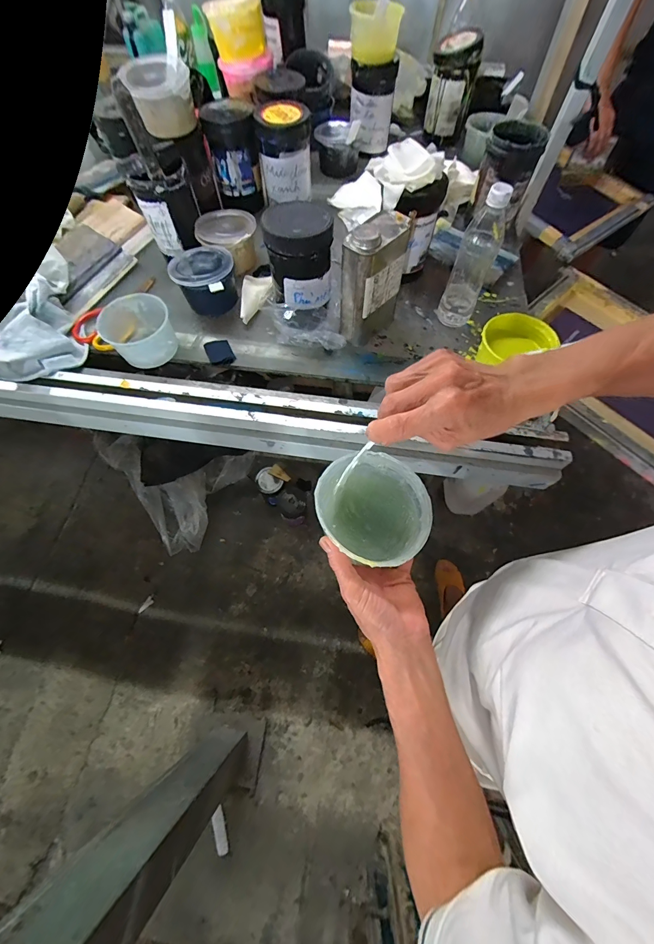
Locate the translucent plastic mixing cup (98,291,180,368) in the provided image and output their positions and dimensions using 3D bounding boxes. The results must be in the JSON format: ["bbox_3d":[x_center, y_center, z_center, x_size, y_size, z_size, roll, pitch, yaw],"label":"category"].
[{"bbox_3d":[-0.325,-0.247,0.593,0.105,0.064,0.115,0,66,0],"label":"translucent plastic mixing cup"}]

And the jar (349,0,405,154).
[{"bbox_3d":[0.108,-0.925,0.798,0.115,0.215,0.092,2,66,1],"label":"jar"}]

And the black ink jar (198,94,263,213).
[{"bbox_3d":[-0.198,-0.685,0.736,0.103,0.162,0.115,-10,66,-4],"label":"black ink jar"}]

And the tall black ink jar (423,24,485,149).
[{"bbox_3d":[0.308,-0.953,0.842,0.112,0.168,0.096,16,67,7],"label":"tall black ink jar"}]

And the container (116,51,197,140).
[{"bbox_3d":[-0.300,-0.680,0.608,0.116,0.079,0.100,-16,67,-7],"label":"container"}]

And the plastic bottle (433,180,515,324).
[{"bbox_3d":[0.241,-0.348,0.547,0.059,0.201,0.073,24,68,11],"label":"plastic bottle"}]

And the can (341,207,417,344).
[{"bbox_3d":[0.076,-0.311,0.556,0.066,0.172,0.112,41,72,17],"label":"can"}]

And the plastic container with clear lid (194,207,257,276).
[{"bbox_3d":[-0.197,-0.461,0.675,0.109,0.065,0.106,-3,66,-1],"label":"plastic container with clear lid"}]

